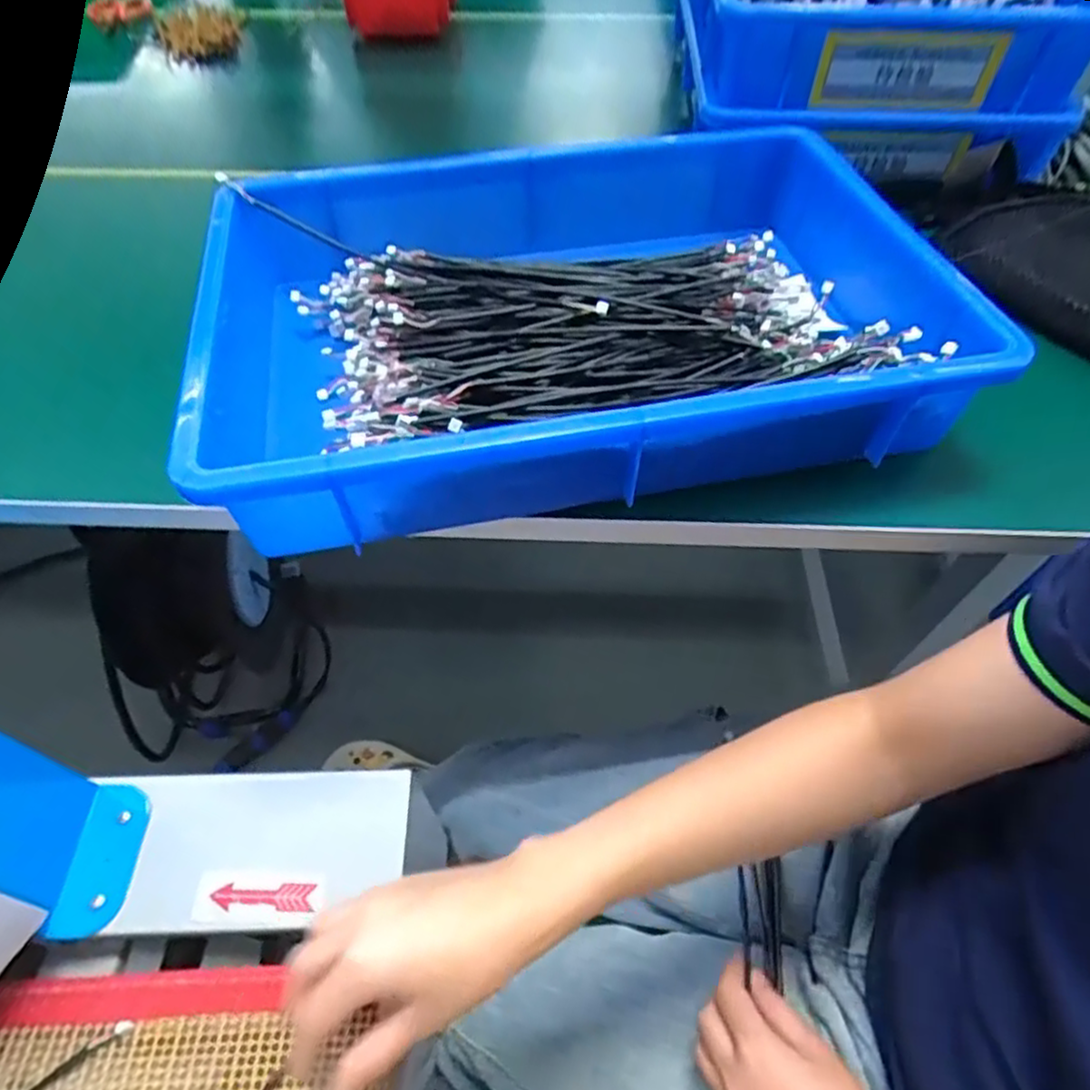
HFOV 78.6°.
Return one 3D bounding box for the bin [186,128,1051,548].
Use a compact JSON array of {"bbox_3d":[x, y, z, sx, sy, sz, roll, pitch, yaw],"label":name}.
[{"bbox_3d":[0.016,-0.156,0.434,0.432,0.100,0.310,-6,53,-9],"label":"bin"}]

